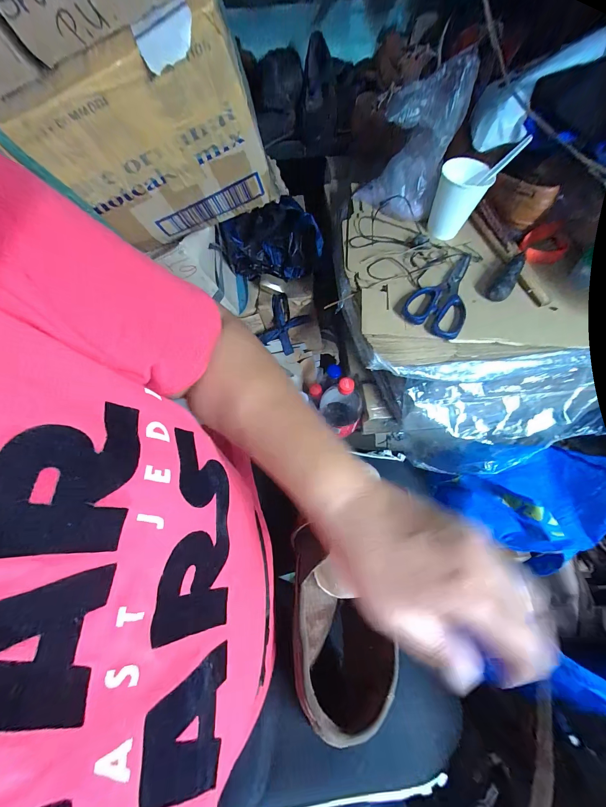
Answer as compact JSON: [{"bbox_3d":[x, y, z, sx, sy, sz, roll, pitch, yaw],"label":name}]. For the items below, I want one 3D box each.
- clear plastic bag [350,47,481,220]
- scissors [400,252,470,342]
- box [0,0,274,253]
[{"bbox_3d":[0.159,-0.391,0.449,0.128,0.167,0.092,28,68,15],"label":"clear plastic bag"},{"bbox_3d":[0.212,-0.169,0.437,0.080,0.013,0.170,28,68,15],"label":"scissors"},{"bbox_3d":[-0.170,-0.298,0.365,0.238,0.210,0.051,-18,78,7],"label":"box"}]

